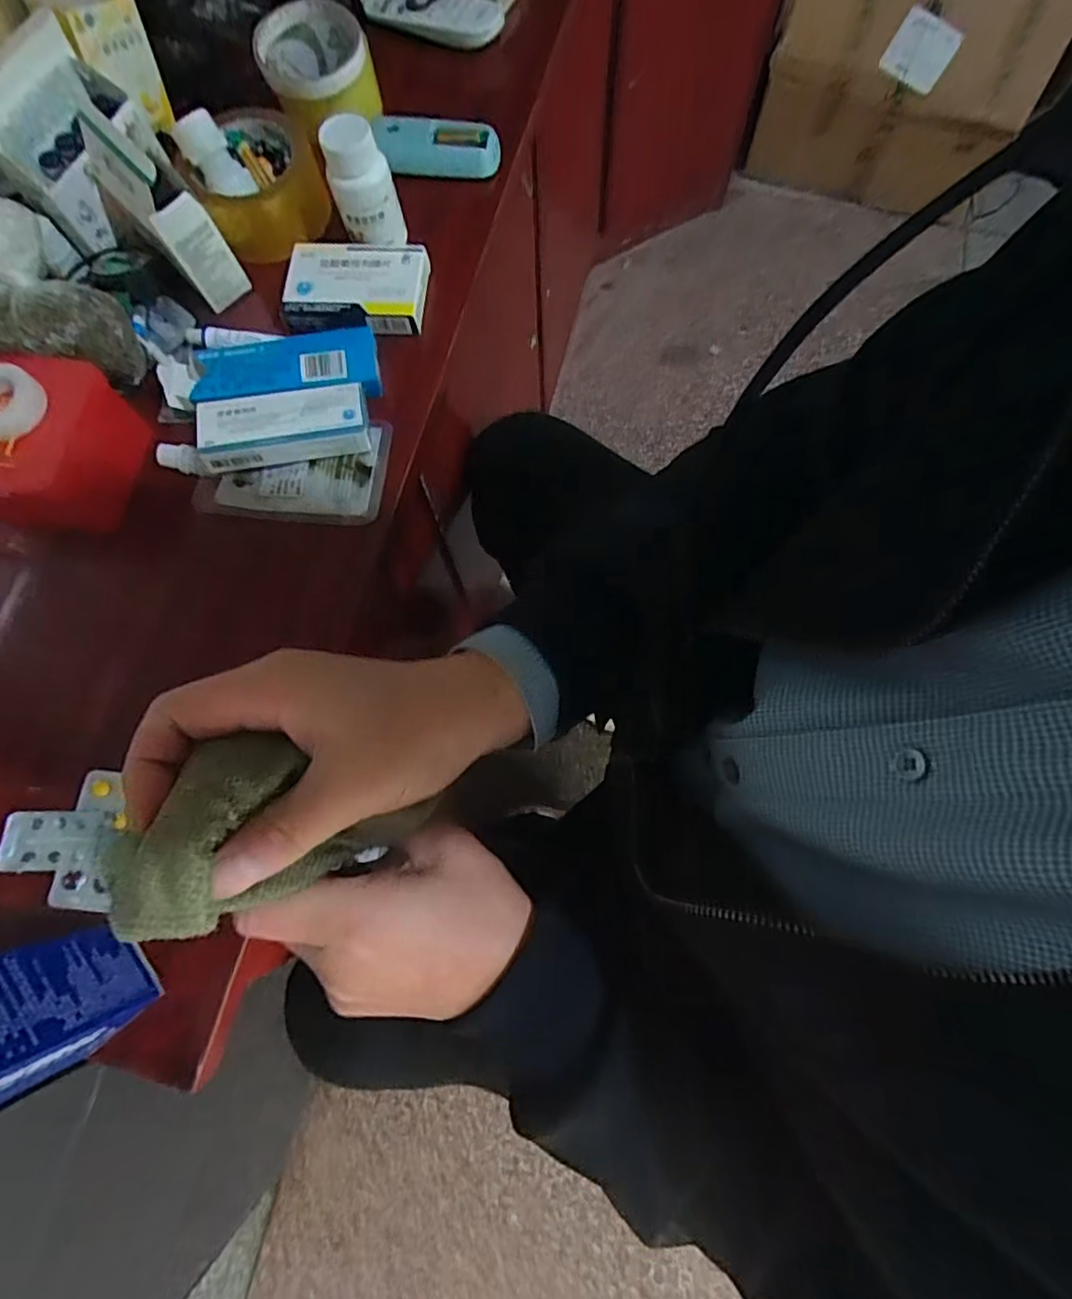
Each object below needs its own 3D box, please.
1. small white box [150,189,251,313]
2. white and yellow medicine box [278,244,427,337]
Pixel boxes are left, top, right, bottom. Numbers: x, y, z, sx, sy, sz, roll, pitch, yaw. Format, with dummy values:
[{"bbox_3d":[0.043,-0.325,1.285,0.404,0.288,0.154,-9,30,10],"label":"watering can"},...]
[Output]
[{"bbox_3d":[-0.234,-0.280,0.425,0.010,0.075,0.038,44,80,11],"label":"small white box"},{"bbox_3d":[-0.134,-0.270,0.450,0.102,0.018,0.070,2,75,2],"label":"white and yellow medicine box"}]

